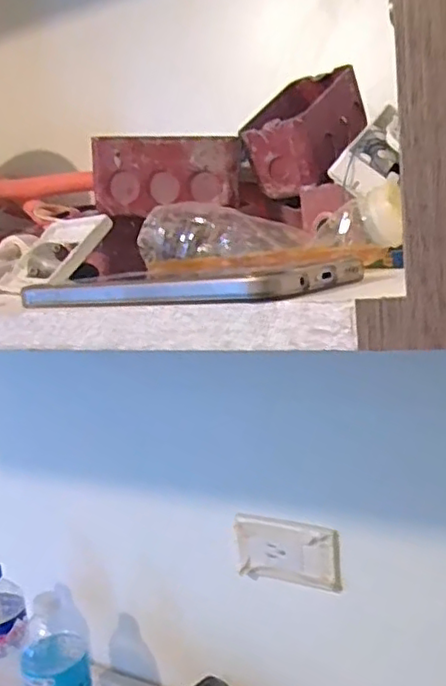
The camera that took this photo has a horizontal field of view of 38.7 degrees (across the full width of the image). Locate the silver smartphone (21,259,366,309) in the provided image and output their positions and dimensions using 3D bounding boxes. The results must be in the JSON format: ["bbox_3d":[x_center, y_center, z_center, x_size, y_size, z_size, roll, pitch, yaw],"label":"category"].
[{"bbox_3d":[-0.022,-0.027,0.305,0.154,0.011,0.071,2,12,40],"label":"silver smartphone"}]

